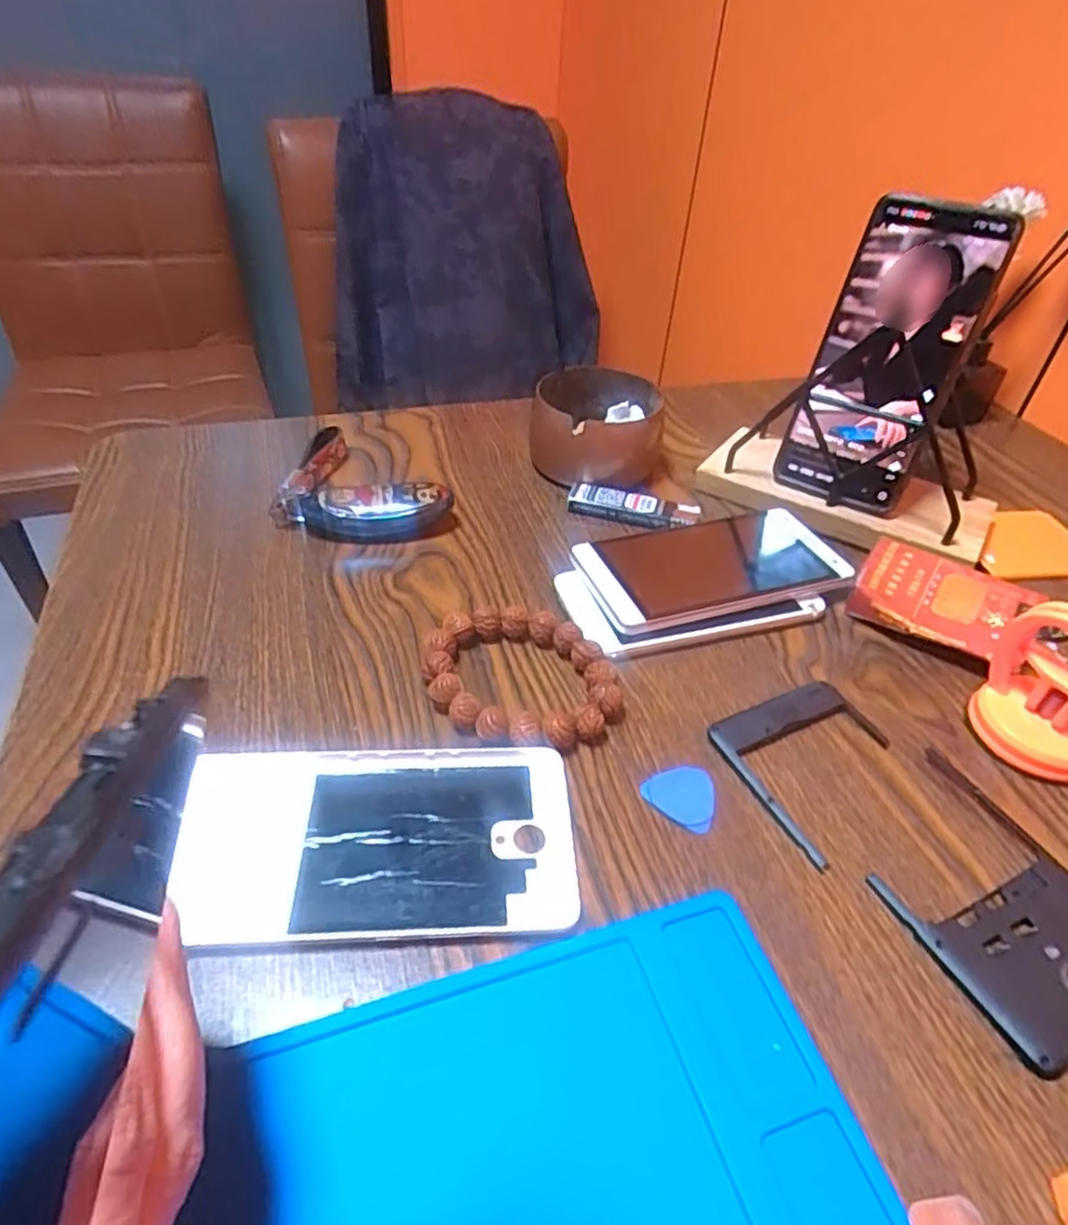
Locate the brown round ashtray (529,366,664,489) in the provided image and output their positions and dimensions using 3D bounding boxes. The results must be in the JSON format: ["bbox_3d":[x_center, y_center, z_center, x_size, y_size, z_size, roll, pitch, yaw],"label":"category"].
[{"bbox_3d":[0.041,-0.121,0.476,0.083,0.047,0.090,2,41,-2],"label":"brown round ashtray"}]

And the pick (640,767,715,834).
[{"bbox_3d":[0.063,0.074,0.293,0.029,0.004,0.029,33,49,29],"label":"pick"}]

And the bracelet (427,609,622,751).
[{"bbox_3d":[-0.007,0.030,0.327,0.088,0.016,0.073,35,50,30],"label":"bracelet"}]

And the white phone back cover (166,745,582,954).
[{"bbox_3d":[-0.057,0.085,0.268,0.142,0.008,0.076,-1,42,-6],"label":"white phone back cover"}]

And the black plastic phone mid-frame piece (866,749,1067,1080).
[{"bbox_3d":[0.169,0.104,0.265,0.074,0.007,0.099,-16,45,-21],"label":"black plastic phone mid-frame piece"}]

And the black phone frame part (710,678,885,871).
[{"bbox_3d":[0.123,0.063,0.308,0.073,0.006,0.070,-18,46,-23],"label":"black phone frame part"}]

